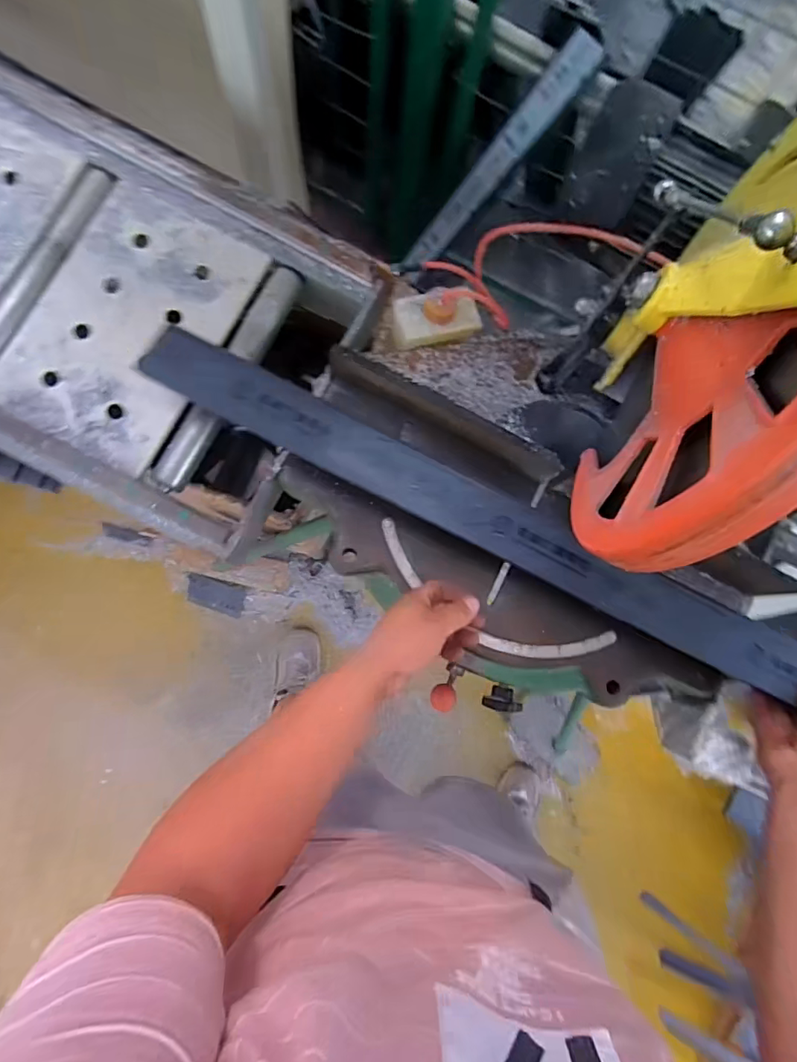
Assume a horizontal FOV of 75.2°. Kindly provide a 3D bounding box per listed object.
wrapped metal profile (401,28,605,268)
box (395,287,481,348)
[{"bbox_3d":[0.157,-0.684,1.027,0.044,0.597,0.053,-1,83,-27],"label":"wrapped metal profile"},{"bbox_3d":[0.047,-0.255,0.610,0.106,0.035,0.060,-13,84,-7],"label":"box"}]

